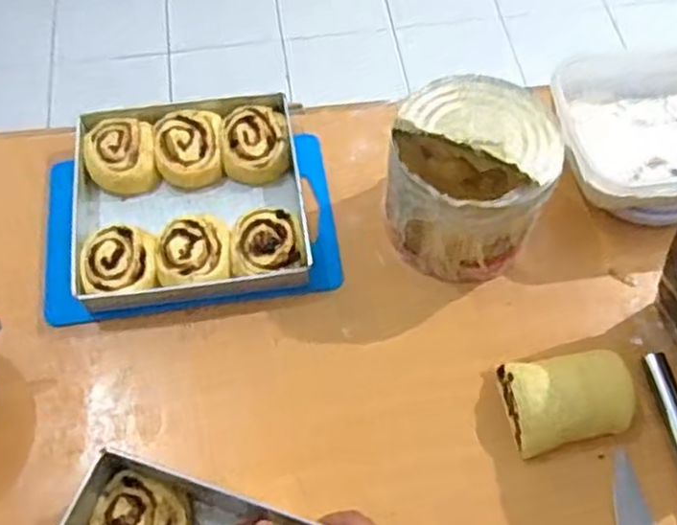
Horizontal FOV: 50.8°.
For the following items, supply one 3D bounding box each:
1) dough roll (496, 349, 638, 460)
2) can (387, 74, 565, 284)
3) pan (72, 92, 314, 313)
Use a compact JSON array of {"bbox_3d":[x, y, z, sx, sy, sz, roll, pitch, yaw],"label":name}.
[{"bbox_3d":[0.205,0.120,0.636,0.105,0.051,0.081,-10,62,-7],"label":"dough roll"},{"bbox_3d":[0.124,-0.077,0.693,0.142,0.136,0.145,0,61,-1],"label":"can"},{"bbox_3d":[-0.155,-0.070,0.747,0.227,0.038,0.232,-7,62,-5],"label":"pan"}]

